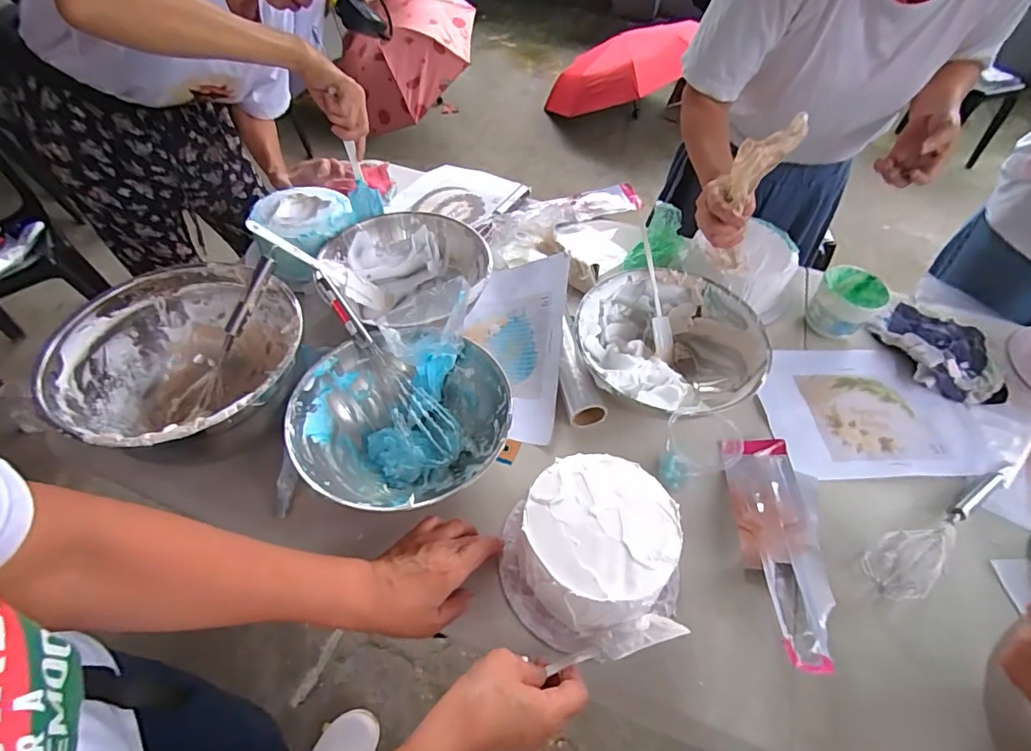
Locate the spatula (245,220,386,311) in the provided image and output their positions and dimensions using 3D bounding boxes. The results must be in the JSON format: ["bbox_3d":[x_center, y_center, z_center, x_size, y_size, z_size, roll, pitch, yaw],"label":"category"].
[{"bbox_3d":[-0.274,-0.155,0.692,0.015,0.204,0.054,-33,50,26],"label":"spatula"}]

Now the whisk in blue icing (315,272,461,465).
[{"bbox_3d":[-0.161,-0.007,0.613,0.050,0.065,0.276,-35,89,-25],"label":"whisk in blue icing"}]

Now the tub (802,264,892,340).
[{"bbox_3d":[0.503,-0.107,0.757,0.101,0.079,0.089,-34,62,-24],"label":"tub"}]

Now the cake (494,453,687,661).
[{"bbox_3d":[0.073,0.180,0.509,0.165,0.095,0.166,1,53,-2],"label":"cake"}]

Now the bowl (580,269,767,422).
[{"bbox_3d":[0.202,-0.029,0.670,0.229,0.097,0.230,1,53,-2],"label":"bowl"}]

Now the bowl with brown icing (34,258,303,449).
[{"bbox_3d":[-0.371,-0.004,0.579,0.245,0.132,0.254,1,53,-2],"label":"bowl with brown icing"}]

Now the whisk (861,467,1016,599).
[{"bbox_3d":[0.512,0.167,0.565,0.289,0.056,0.055,-23,58,-18],"label":"whisk"}]

